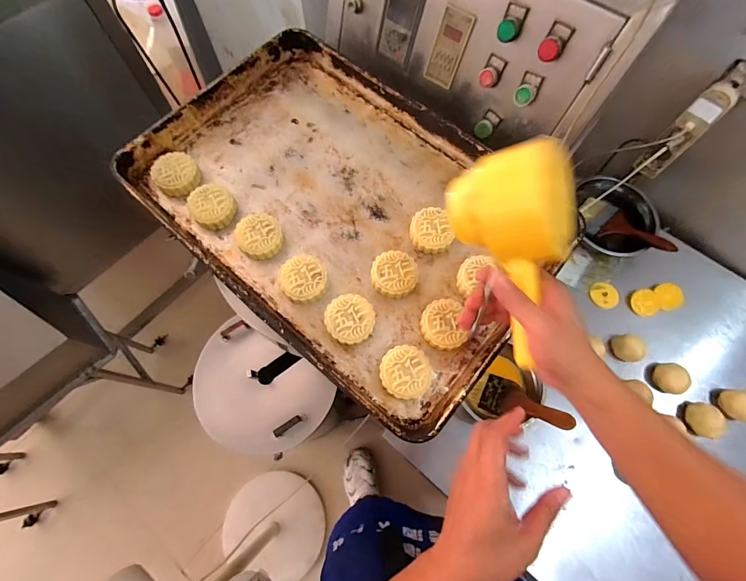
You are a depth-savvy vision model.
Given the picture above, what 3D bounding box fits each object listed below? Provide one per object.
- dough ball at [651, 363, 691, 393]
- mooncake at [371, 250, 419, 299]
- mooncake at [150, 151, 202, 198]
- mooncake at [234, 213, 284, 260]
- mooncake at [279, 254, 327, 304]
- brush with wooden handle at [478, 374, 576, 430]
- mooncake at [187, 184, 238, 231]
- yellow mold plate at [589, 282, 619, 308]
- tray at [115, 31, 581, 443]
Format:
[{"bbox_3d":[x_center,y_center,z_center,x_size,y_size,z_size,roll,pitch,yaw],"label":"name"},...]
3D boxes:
[{"bbox_3d":[0.586,0.175,0.693,0.051,0.052,0.057,-8,68,-4],"label":"dough ball"},{"bbox_3d":[0.031,-0.023,0.509,0.064,0.022,0.064,0,68,-1],"label":"mooncake"},{"bbox_3d":[-0.312,-0.187,0.552,0.066,0.028,0.070,0,68,-1],"label":"mooncake"},{"bbox_3d":[-0.170,-0.081,0.523,0.064,0.029,0.064,0,68,-1],"label":"mooncake"},{"bbox_3d":[-0.099,-0.017,0.501,0.063,0.026,0.063,0,68,-1],"label":"mooncake"},{"bbox_3d":[0.278,0.209,0.634,0.153,0.038,0.074,14,65,38],"label":"brush with wooden handle"},{"bbox_3d":[-0.245,-0.130,0.535,0.065,0.031,0.060,0,68,-1],"label":"mooncake"},{"bbox_3d":[0.503,0.011,0.760,0.052,0.014,0.059,-22,70,-9],"label":"yellow mold plate"},{"bbox_3d":[-0.048,-0.131,0.548,0.610,0.078,0.407,39,73,14],"label":"tray"}]

